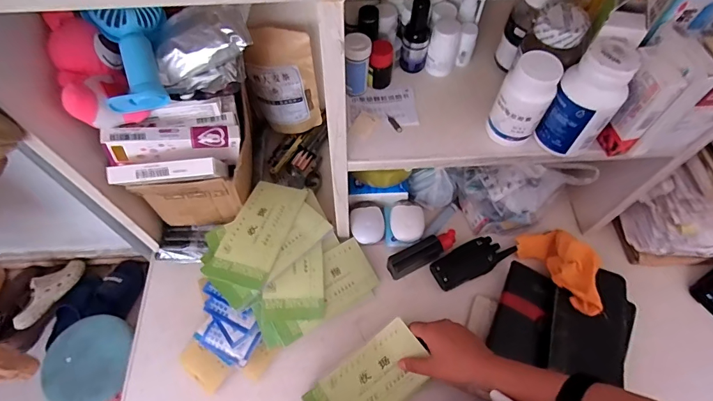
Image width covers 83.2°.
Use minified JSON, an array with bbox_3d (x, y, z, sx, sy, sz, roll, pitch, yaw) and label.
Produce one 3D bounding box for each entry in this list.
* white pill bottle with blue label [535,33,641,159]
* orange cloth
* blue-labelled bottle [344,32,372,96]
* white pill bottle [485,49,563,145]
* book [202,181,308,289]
[{"bbox_3d":[0.238,-0.103,0.415,0.061,0.111,0.058,33,67,17],"label":"white pill bottle with blue label"},{"bbox_3d":[0.323,0.098,0.614,0.072,0.051,0.143,-26,65,-14],"label":"orange cloth"},{"bbox_3d":[0.001,-0.161,0.478,0.029,0.071,0.028,-4,62,-2],"label":"blue-labelled bottle"},{"bbox_3d":[0.179,-0.102,0.433,0.050,0.105,0.050,-38,68,-18],"label":"white pill bottle"},{"bbox_3d":[-0.142,0.041,0.598,0.085,0.013,0.171,16,57,12],"label":"book"}]

